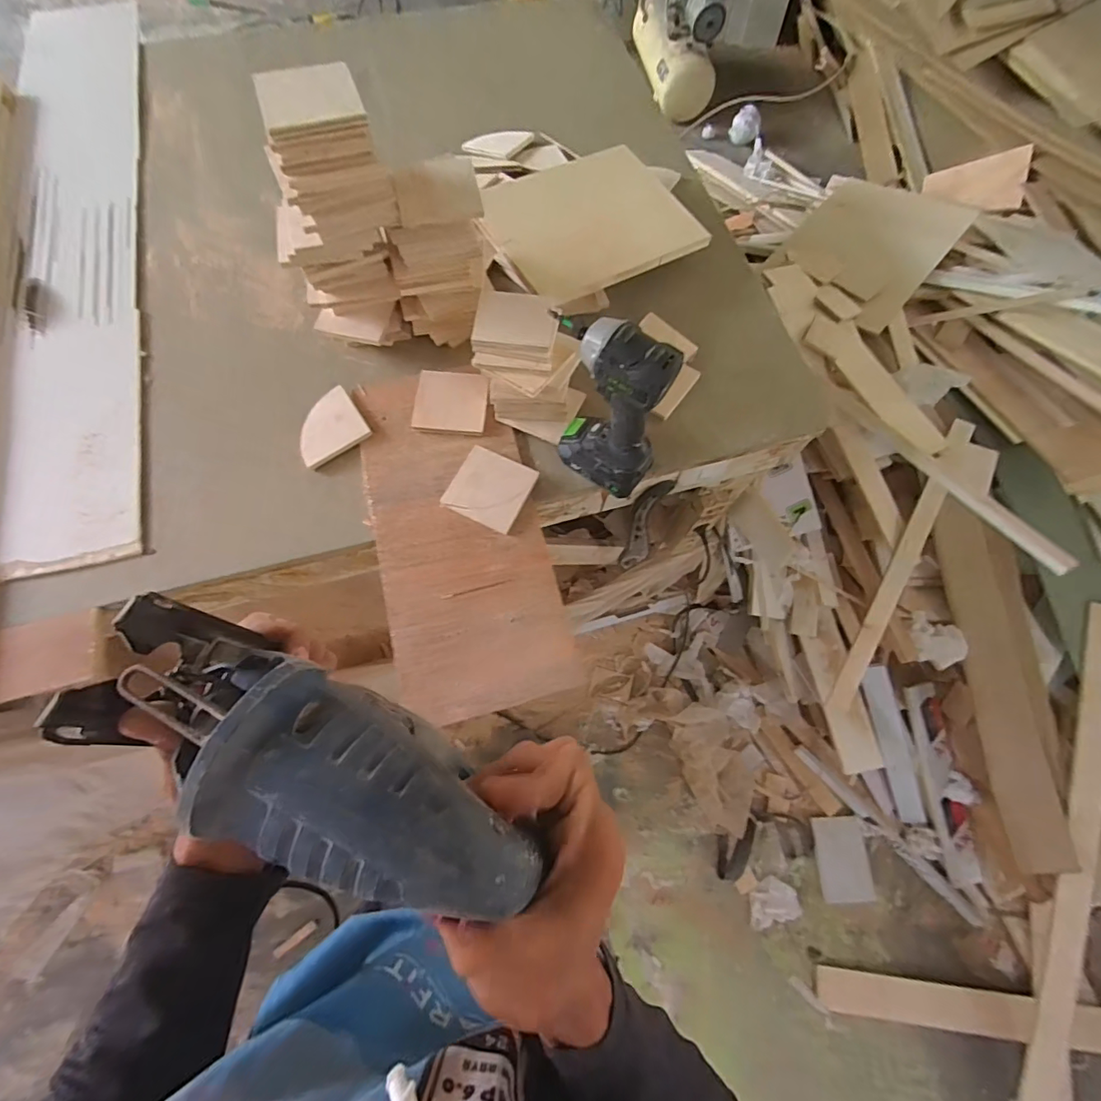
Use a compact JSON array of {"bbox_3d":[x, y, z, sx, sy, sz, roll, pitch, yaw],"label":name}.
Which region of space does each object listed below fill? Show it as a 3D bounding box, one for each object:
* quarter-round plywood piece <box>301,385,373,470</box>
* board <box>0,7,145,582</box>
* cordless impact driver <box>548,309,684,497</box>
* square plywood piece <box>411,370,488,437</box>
[{"bbox_3d":[-0.319,-0.177,0.726,0.096,0.008,0.102,-33,74,-14],"label":"quarter-round plywood piece"},{"bbox_3d":[-0.761,-0.493,0.809,0.204,0.021,1.120,-10,73,-11],"label":"board"},{"bbox_3d":[0.072,-0.167,0.606,0.131,0.223,0.071,38,72,12],"label":"cordless impact driver"},{"bbox_3d":[-0.142,-0.210,0.724,0.101,0.006,0.091,6,81,4],"label":"square plywood piece"}]

